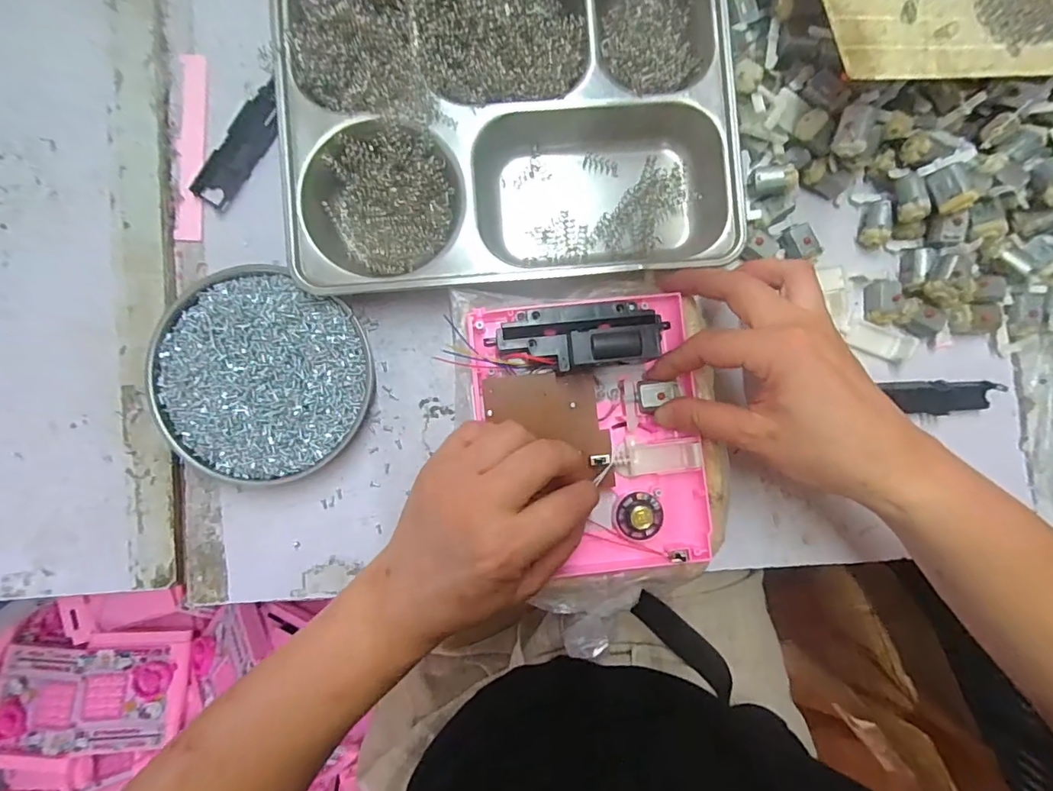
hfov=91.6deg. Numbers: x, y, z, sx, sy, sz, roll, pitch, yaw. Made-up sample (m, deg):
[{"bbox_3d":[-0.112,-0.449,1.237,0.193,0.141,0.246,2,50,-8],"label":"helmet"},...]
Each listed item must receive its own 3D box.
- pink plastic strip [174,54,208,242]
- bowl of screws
[{"bbox_3d":[-0.222,-0.164,0.341,0.018,0.005,0.123,2,89,-1],"label":"pink plastic strip"},{"bbox_3d":[-0.167,-0.012,0.327,0.128,0.022,0.131,0,89,-1],"label":"bowl of screws"}]

